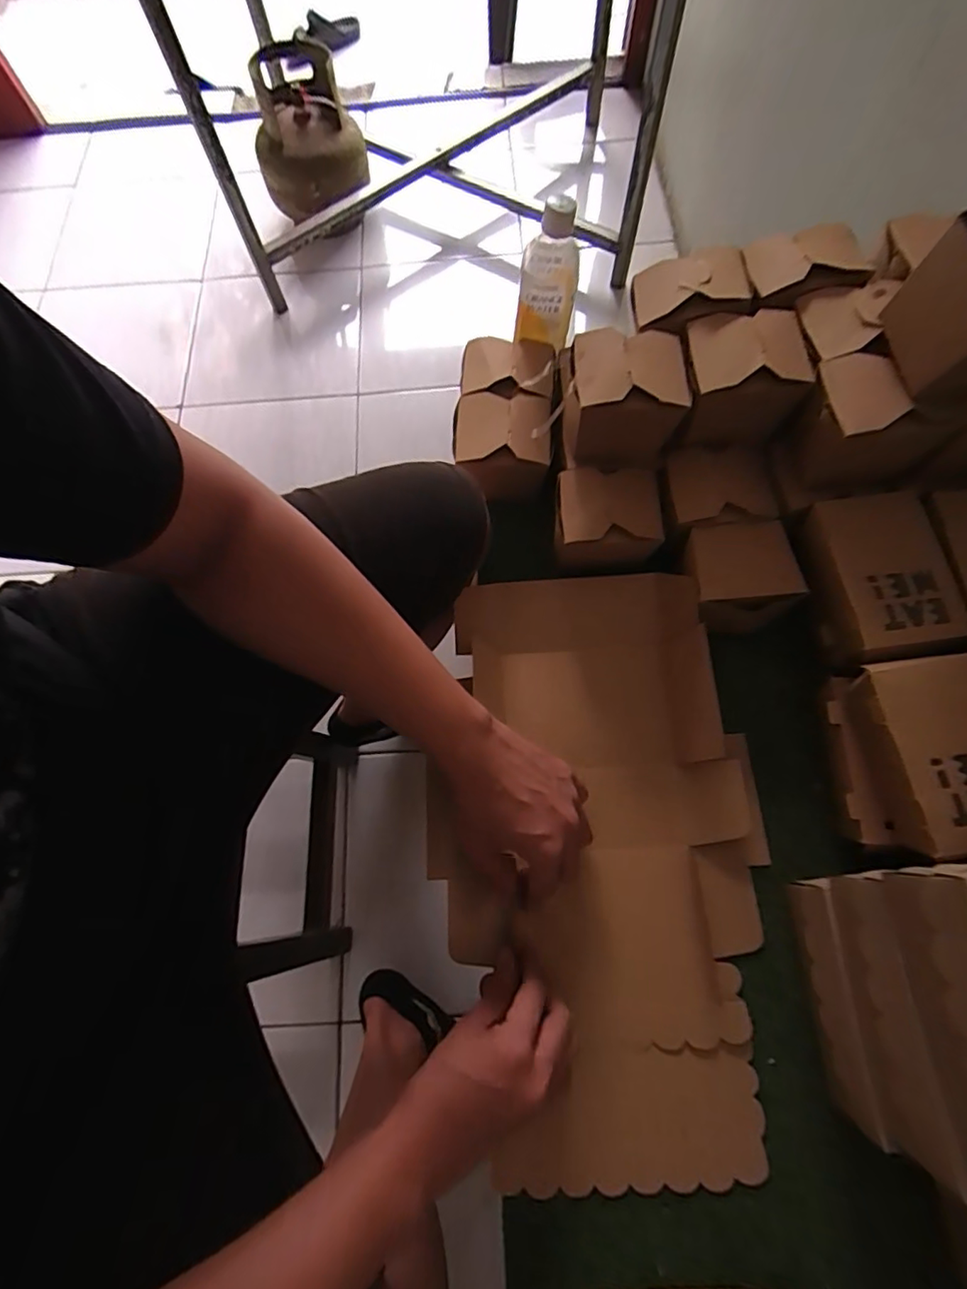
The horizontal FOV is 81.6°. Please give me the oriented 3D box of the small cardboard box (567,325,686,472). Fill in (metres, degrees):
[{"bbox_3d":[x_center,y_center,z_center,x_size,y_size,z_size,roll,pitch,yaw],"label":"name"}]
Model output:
[{"bbox_3d":[0.131,-0.225,0.536,0.106,0.103,0.077,4,70,4],"label":"small cardboard box"}]

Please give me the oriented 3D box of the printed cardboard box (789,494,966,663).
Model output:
[{"bbox_3d":[0.356,-0.058,0.512,0.112,0.055,0.151,-2,70,2],"label":"printed cardboard box"}]

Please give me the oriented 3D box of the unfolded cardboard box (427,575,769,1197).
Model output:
[{"bbox_3d":[0.101,0.179,0.512,0.285,0.052,0.508,-4,72,1],"label":"unfolded cardboard box"}]

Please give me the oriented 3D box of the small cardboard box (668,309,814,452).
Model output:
[{"bbox_3d":[0.235,-0.243,0.522,0.100,0.087,0.086,0,70,2],"label":"small cardboard box"}]

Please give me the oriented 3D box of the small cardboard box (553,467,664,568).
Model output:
[{"bbox_3d":[0.121,-0.126,0.567,0.100,0.065,0.085,-2,70,1],"label":"small cardboard box"}]

